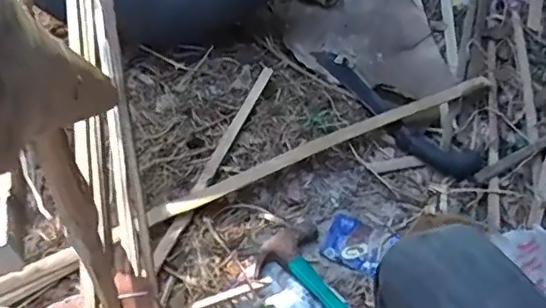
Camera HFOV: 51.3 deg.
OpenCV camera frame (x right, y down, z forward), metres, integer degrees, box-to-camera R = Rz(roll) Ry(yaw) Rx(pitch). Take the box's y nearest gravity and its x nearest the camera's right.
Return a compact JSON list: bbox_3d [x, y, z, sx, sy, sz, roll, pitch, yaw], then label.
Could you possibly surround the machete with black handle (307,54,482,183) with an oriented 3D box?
[{"bbox_3d":[0.194,-0.082,0.973,0.081,0.023,0.360,-36,61,-24],"label":"machete with black handle"}]

